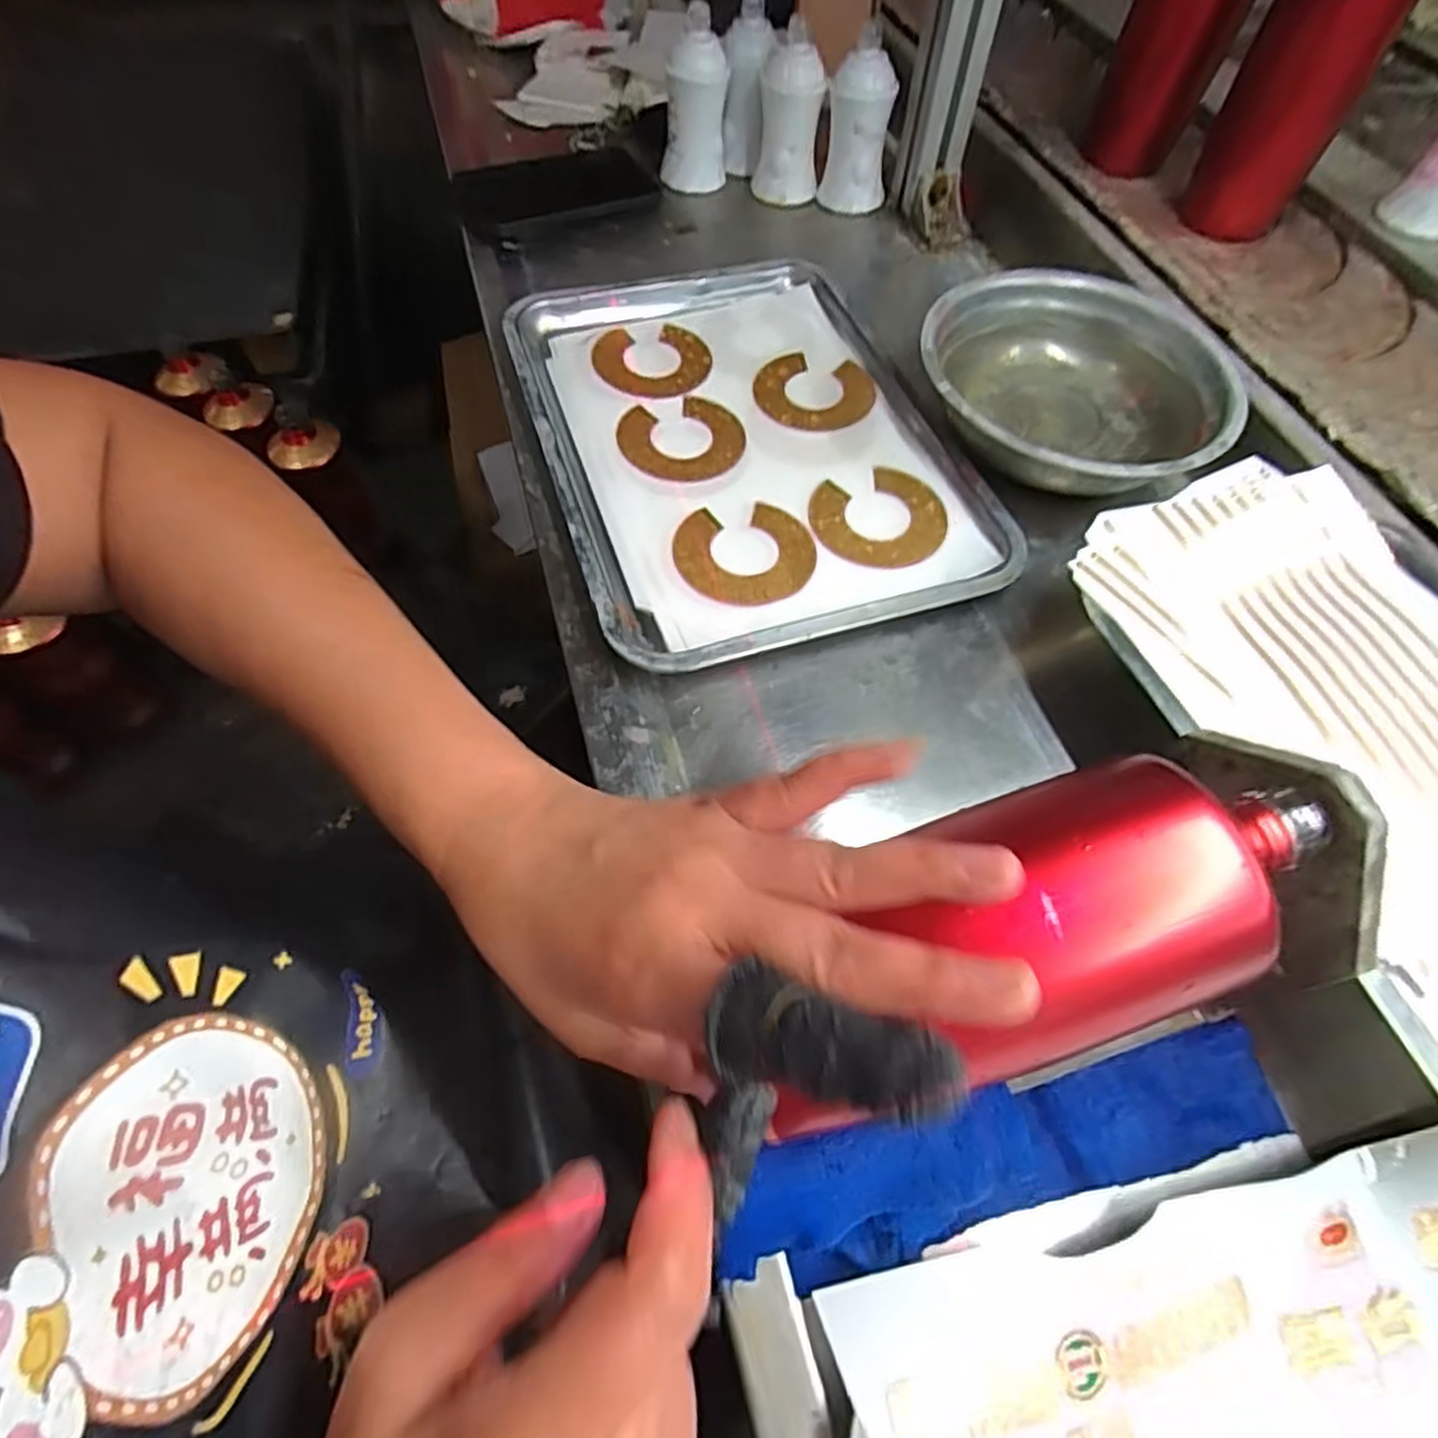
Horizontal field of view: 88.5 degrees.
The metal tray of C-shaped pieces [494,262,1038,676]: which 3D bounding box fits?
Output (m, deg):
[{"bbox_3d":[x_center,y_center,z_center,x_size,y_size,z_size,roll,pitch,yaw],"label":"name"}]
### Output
[{"bbox_3d":[0.014,-0.191,0.482,0.252,0.022,0.336,-17,62,-9],"label":"metal tray of C-shaped pieces"}]

